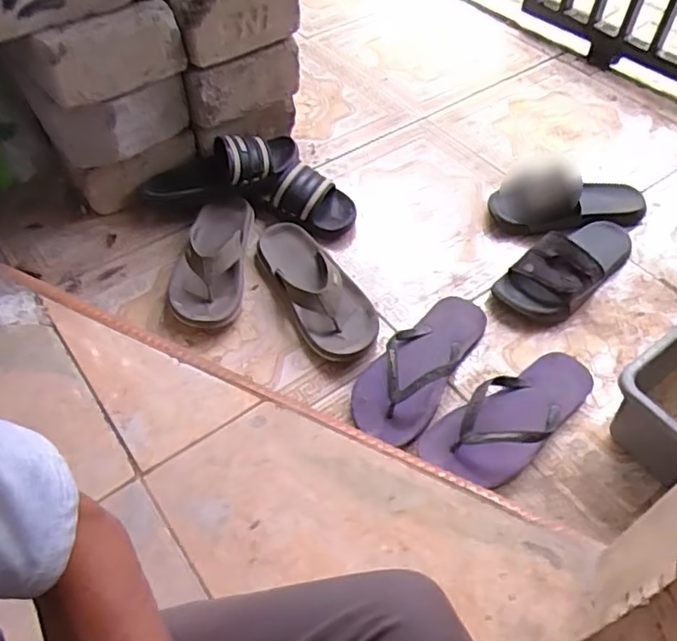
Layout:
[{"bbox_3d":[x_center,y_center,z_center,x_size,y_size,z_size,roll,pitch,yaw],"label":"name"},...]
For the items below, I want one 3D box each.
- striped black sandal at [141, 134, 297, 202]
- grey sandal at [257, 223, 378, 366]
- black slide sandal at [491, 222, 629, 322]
[{"bbox_3d":[-0.195,-0.253,1.036,0.262,0.087,0.093,-14,53,-13],"label":"striped black sandal"},{"bbox_3d":[-0.035,-0.057,0.918,0.112,0.049,0.287,-21,54,-17],"label":"grey sandal"},{"bbox_3d":[0.361,-0.092,0.943,0.256,0.064,0.112,-35,60,-26],"label":"black slide sandal"}]

